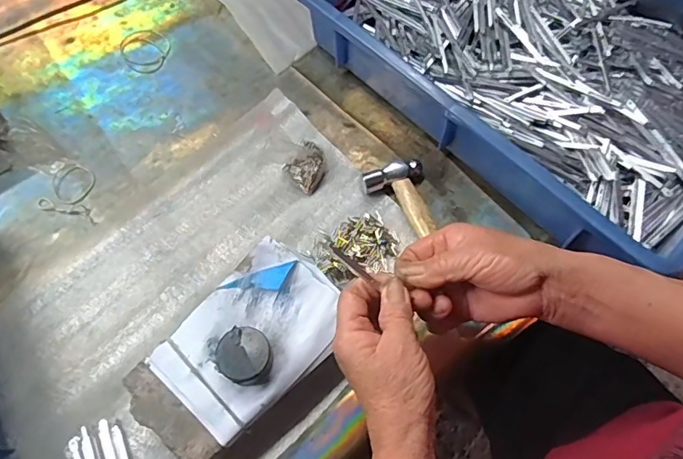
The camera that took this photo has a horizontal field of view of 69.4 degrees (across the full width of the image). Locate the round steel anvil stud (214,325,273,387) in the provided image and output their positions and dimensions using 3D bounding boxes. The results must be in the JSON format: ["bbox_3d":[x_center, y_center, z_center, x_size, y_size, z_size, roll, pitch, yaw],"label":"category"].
[{"bbox_3d":[-0.070,0.092,0.358,0.037,0.021,0.037,0,64,0],"label":"round steel anvil stud"}]

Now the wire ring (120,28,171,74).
[{"bbox_3d":[-0.224,-0.204,0.561,0.058,0.005,0.063,0,64,0],"label":"wire ring"}]

